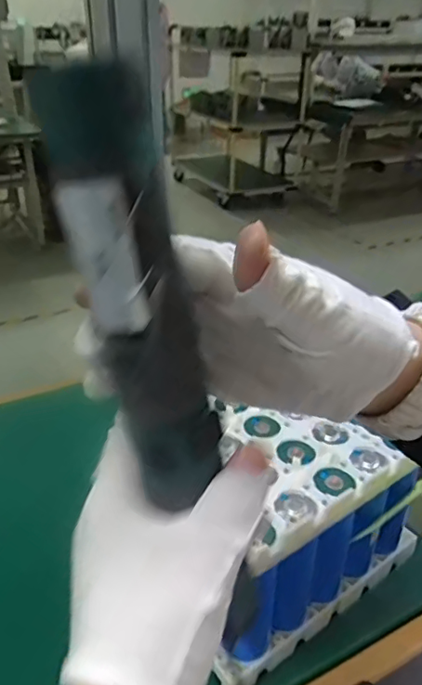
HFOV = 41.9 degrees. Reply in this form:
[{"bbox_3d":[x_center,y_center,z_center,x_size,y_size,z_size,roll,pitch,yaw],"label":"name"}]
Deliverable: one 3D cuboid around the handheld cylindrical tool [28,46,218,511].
[{"bbox_3d":[-0.023,-0.013,0.197,0.031,0.155,0.028,2,27,28],"label":"handheld cylindrical tool"}]

